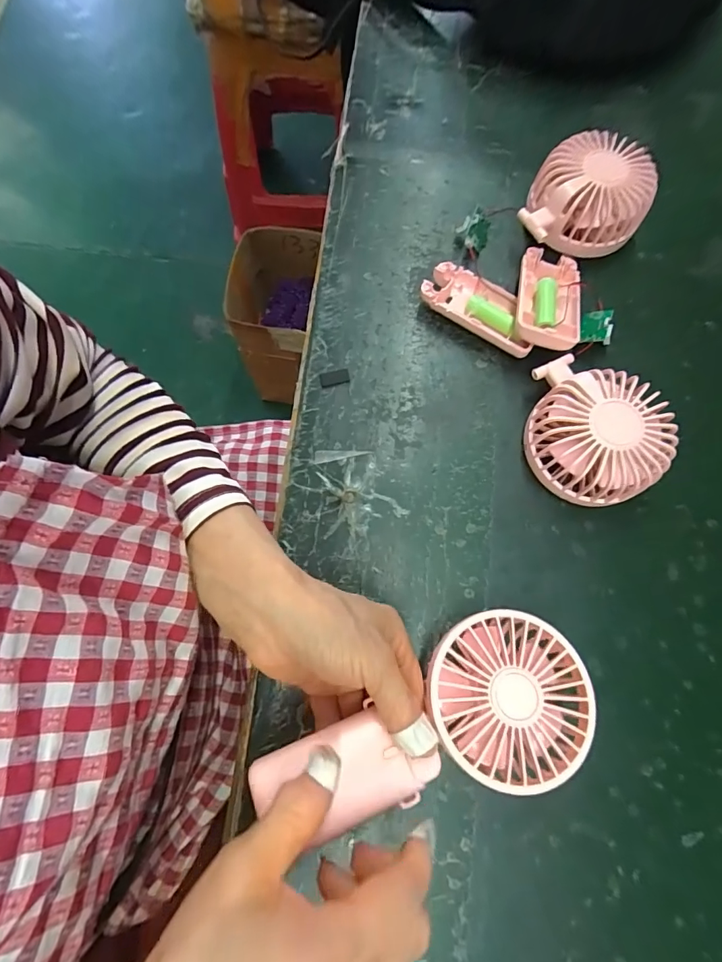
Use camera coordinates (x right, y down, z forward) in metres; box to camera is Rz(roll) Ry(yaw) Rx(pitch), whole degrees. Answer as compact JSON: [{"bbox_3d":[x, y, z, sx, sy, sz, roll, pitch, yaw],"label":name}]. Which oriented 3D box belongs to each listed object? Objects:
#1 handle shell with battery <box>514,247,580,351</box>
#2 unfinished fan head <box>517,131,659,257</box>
[{"bbox_3d":[0.139,-0.137,0.335,0.046,0.014,0.091,15,61,4],"label":"handle shell with battery"},{"bbox_3d":[0.179,-0.222,0.350,0.086,0.060,0.092,0,75,0],"label":"unfinished fan head"}]

